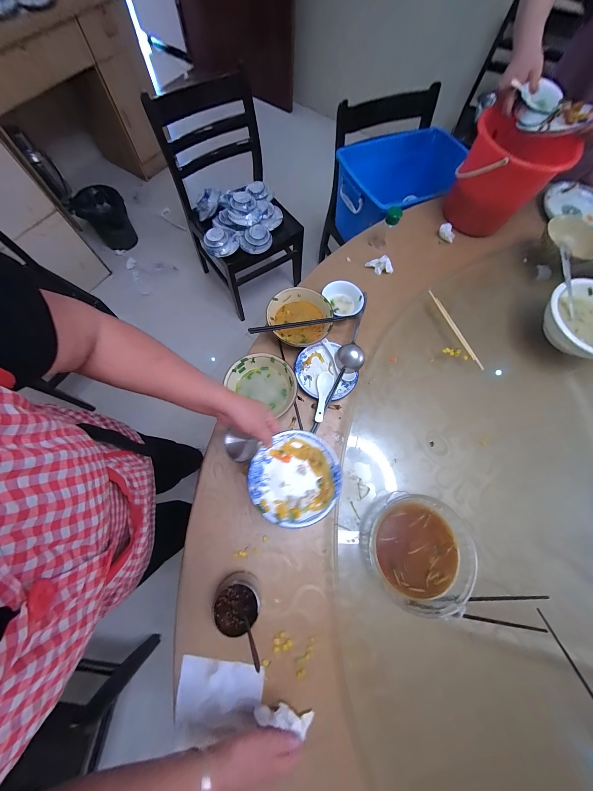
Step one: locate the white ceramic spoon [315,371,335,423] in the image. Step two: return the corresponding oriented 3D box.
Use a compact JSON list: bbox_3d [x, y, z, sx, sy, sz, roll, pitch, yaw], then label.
[{"bbox_3d":[0.066,0.003,0.618,0.039,0.025,0.128,7,71,1],"label":"white ceramic spoon"}]

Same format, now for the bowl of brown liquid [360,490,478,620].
[{"bbox_3d":[0.228,0.298,0.507,0.197,0.066,0.188,0,71,-1],"label":"bowl of brown liquid"}]

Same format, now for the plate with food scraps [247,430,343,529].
[{"bbox_3d":[0.001,0.140,0.439,0.154,0.019,0.144,0,71,-1],"label":"plate with food scraps"}]

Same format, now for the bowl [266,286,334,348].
[{"bbox_3d":[0.008,-0.195,0.666,0.156,0.063,0.152,0,71,-1],"label":"bowl"}]

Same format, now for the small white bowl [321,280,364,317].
[{"bbox_3d":[0.129,-0.261,0.704,0.112,0.043,0.095,35,74,10],"label":"small white bowl"}]

